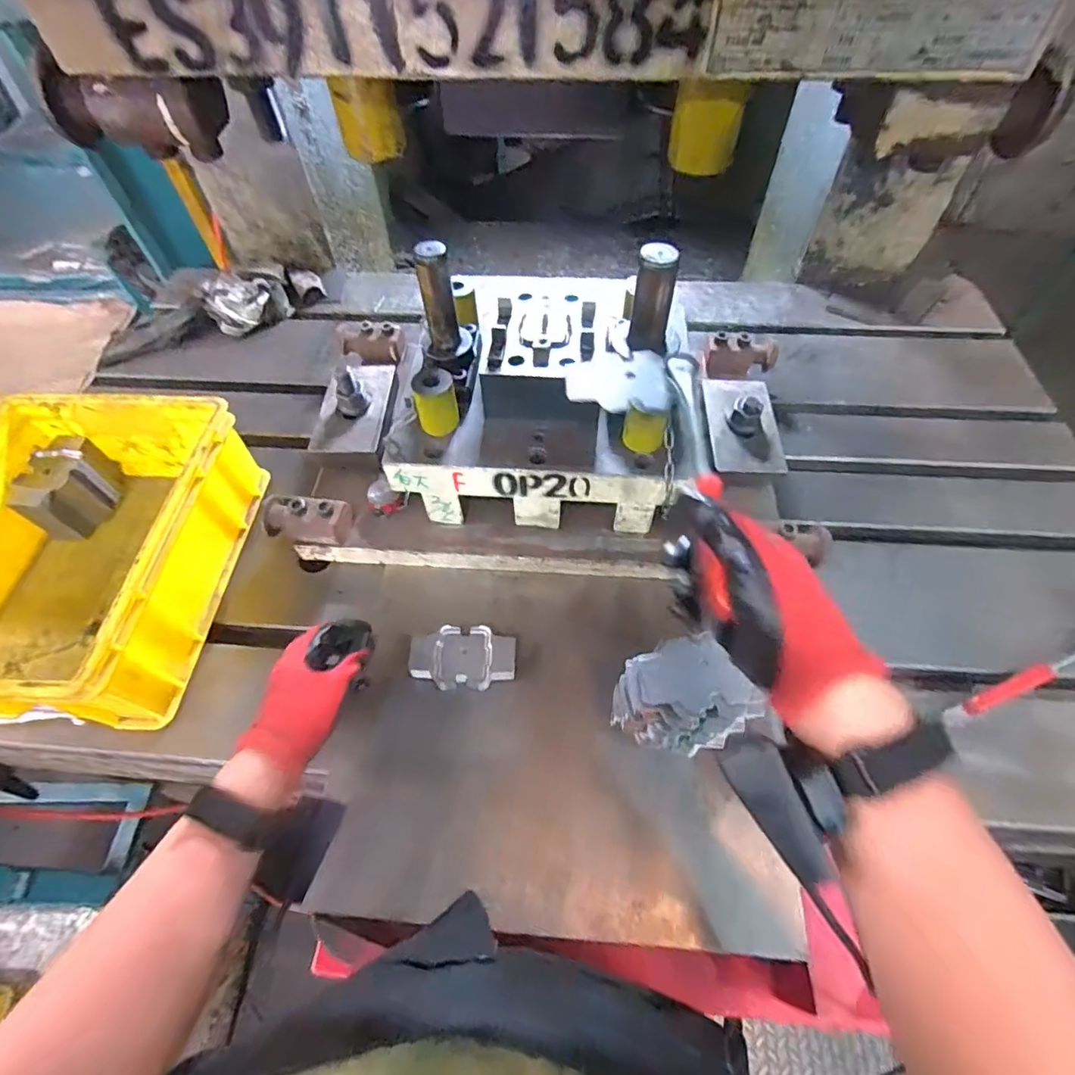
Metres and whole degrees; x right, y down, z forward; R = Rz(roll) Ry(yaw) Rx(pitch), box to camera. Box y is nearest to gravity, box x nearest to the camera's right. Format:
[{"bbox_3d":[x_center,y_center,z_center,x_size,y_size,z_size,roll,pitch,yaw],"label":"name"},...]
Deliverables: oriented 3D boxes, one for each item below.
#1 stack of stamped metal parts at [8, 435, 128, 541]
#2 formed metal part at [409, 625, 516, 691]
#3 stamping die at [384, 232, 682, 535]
[{"bbox_3d":[-0.547,-0.055,0.628,0.057,0.075,0.102,9,57,7],"label":"stack of stamped metal parts"},{"bbox_3d":[-0.073,0.118,0.530,0.102,0.014,0.058,0,57,1],"label":"formed metal part"},{"bbox_3d":[0.004,-0.162,0.568,0.294,0.198,0.240,4,61,3],"label":"stamping die"}]

